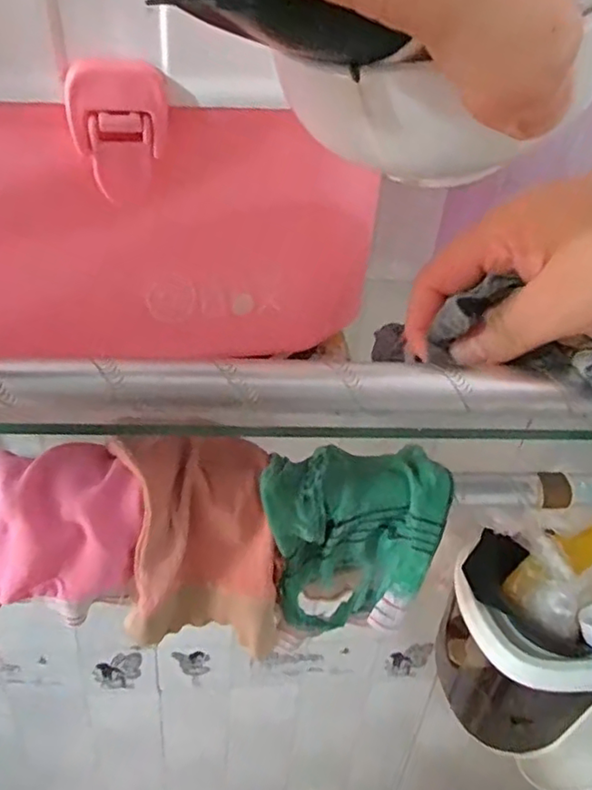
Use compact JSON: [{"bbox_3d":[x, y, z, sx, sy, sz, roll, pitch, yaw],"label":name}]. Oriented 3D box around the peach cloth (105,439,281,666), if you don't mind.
[{"bbox_3d":[-0.052,0.082,0.320,0.080,0.109,0.063,-2,33,-11],"label":"peach cloth"}]

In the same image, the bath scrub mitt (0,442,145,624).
[{"bbox_3d":[-0.133,0.072,0.307,0.110,0.083,0.043,0,33,-9],"label":"bath scrub mitt"}]

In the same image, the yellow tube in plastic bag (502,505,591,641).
[{"bbox_3d":[0.202,0.118,0.428,0.114,0.047,0.063,-35,48,-7],"label":"yellow tube in plastic bag"}]

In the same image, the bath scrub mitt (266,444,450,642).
[{"bbox_3d":[0.029,0.084,0.332,0.099,0.098,0.055,2,33,-6],"label":"bath scrub mitt"}]

